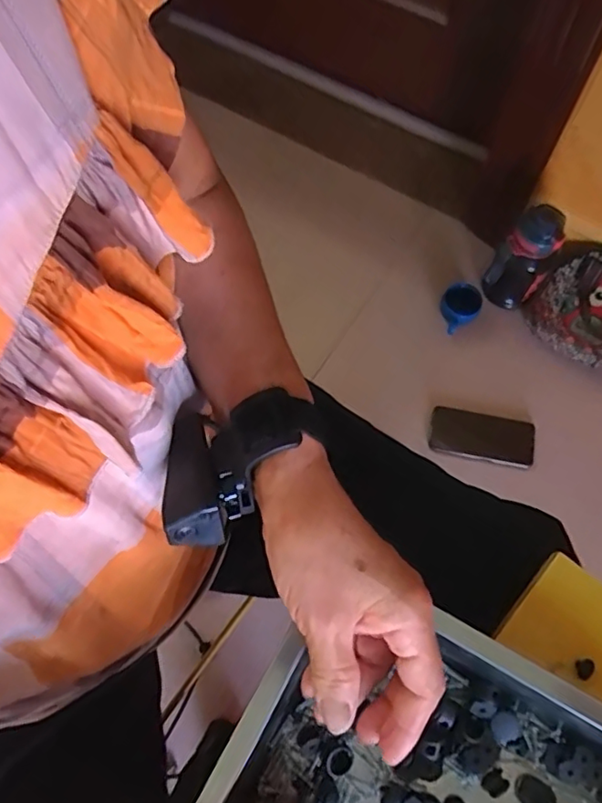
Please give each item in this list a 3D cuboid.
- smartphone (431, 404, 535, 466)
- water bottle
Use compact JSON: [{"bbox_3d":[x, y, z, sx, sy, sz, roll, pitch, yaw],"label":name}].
[{"bbox_3d":[0.285,0.056,0.900,0.156,0.012,0.072,11,81,14],"label":"smartphone"},{"bbox_3d":[0.344,-0.220,0.891,0.080,0.187,0.066,25,72,11],"label":"water bottle"}]

